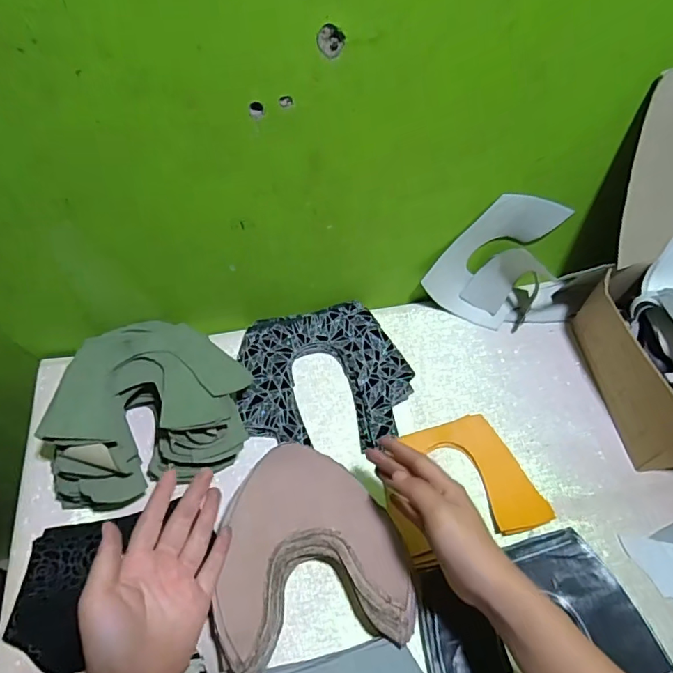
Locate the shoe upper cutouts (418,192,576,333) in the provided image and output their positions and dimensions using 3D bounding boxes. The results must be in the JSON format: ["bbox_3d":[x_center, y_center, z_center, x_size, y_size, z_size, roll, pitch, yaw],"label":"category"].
[{"bbox_3d":[0.199,-0.076,0.602,0.174,0.152,0.075,-10,56,-7],"label":"shoe upper cutouts"}]

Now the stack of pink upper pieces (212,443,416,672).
[{"bbox_3d":[-0.028,0.195,0.480,0.169,0.036,0.177,-10,56,-7],"label":"stack of pink upper pieces"}]

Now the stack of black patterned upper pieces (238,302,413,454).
[{"bbox_3d":[-0.015,0.046,0.594,0.189,0.023,0.174,-10,56,-7],"label":"stack of black patterned upper pieces"}]

